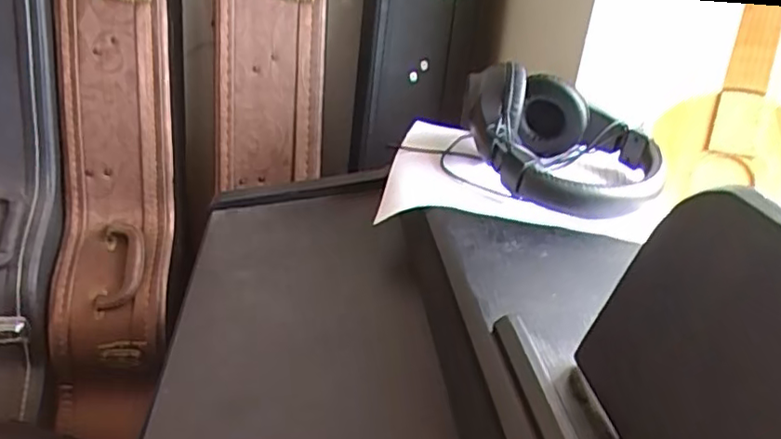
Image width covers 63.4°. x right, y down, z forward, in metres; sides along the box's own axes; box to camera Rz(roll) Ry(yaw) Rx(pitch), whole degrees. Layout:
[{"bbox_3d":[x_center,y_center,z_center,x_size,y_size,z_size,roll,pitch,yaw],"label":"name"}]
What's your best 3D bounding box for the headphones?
[{"bbox_3d":[0.153,-0.073,0.577,0.172,0.093,0.161,11,27,10],"label":"headphones"}]

